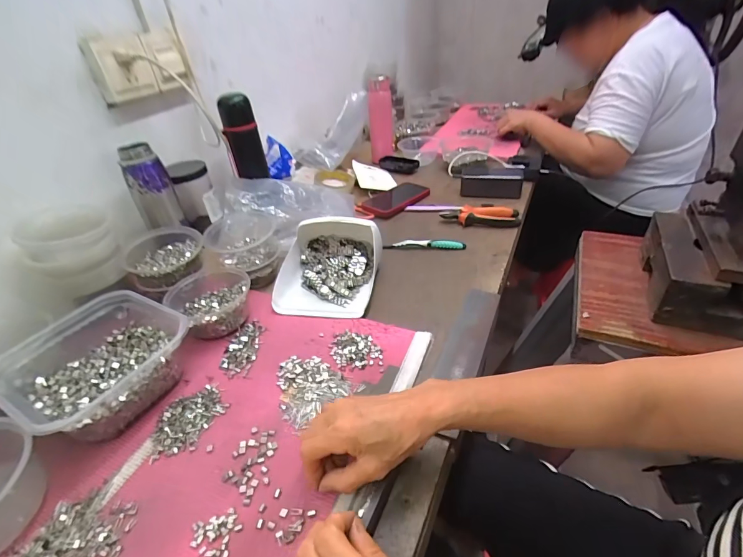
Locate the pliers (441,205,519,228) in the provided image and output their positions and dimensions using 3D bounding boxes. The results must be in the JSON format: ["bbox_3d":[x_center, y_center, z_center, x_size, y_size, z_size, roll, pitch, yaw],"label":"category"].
[{"bbox_3d":[0.218,-0.125,0.745,0.150,0.025,0.051,3,38,9],"label":"pliers"}]

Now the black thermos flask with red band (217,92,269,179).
[{"bbox_3d":[-0.265,-0.293,0.767,0.067,0.159,0.074,-17,37,-14],"label":"black thermos flask with red band"}]

